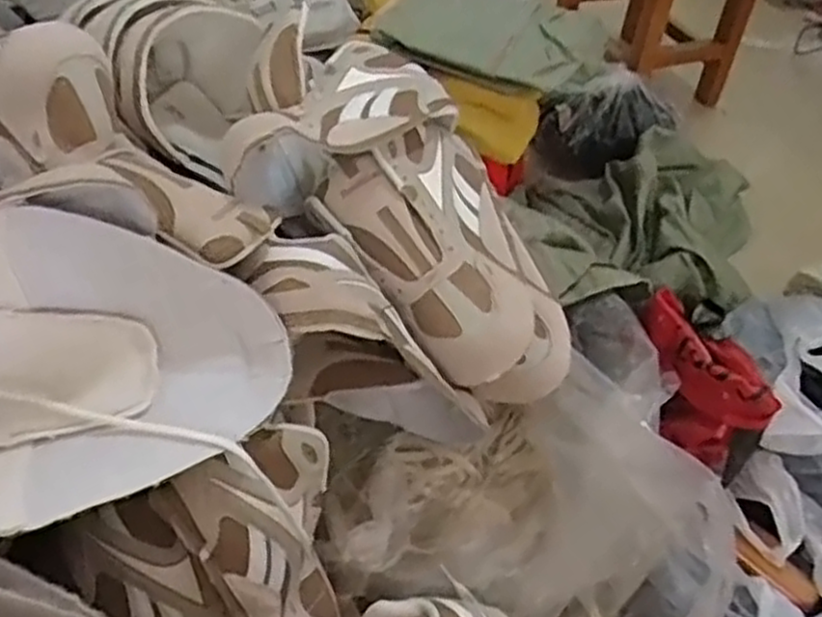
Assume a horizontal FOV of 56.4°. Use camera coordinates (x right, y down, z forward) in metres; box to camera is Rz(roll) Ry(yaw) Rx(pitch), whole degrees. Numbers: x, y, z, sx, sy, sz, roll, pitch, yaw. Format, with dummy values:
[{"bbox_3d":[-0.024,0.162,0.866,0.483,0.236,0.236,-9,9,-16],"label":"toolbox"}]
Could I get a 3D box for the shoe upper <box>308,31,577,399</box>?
[{"bbox_3d":[0.022,-0.074,0.653,0.161,0.073,0.340,-27,86,-29],"label":"shoe upper"}]

